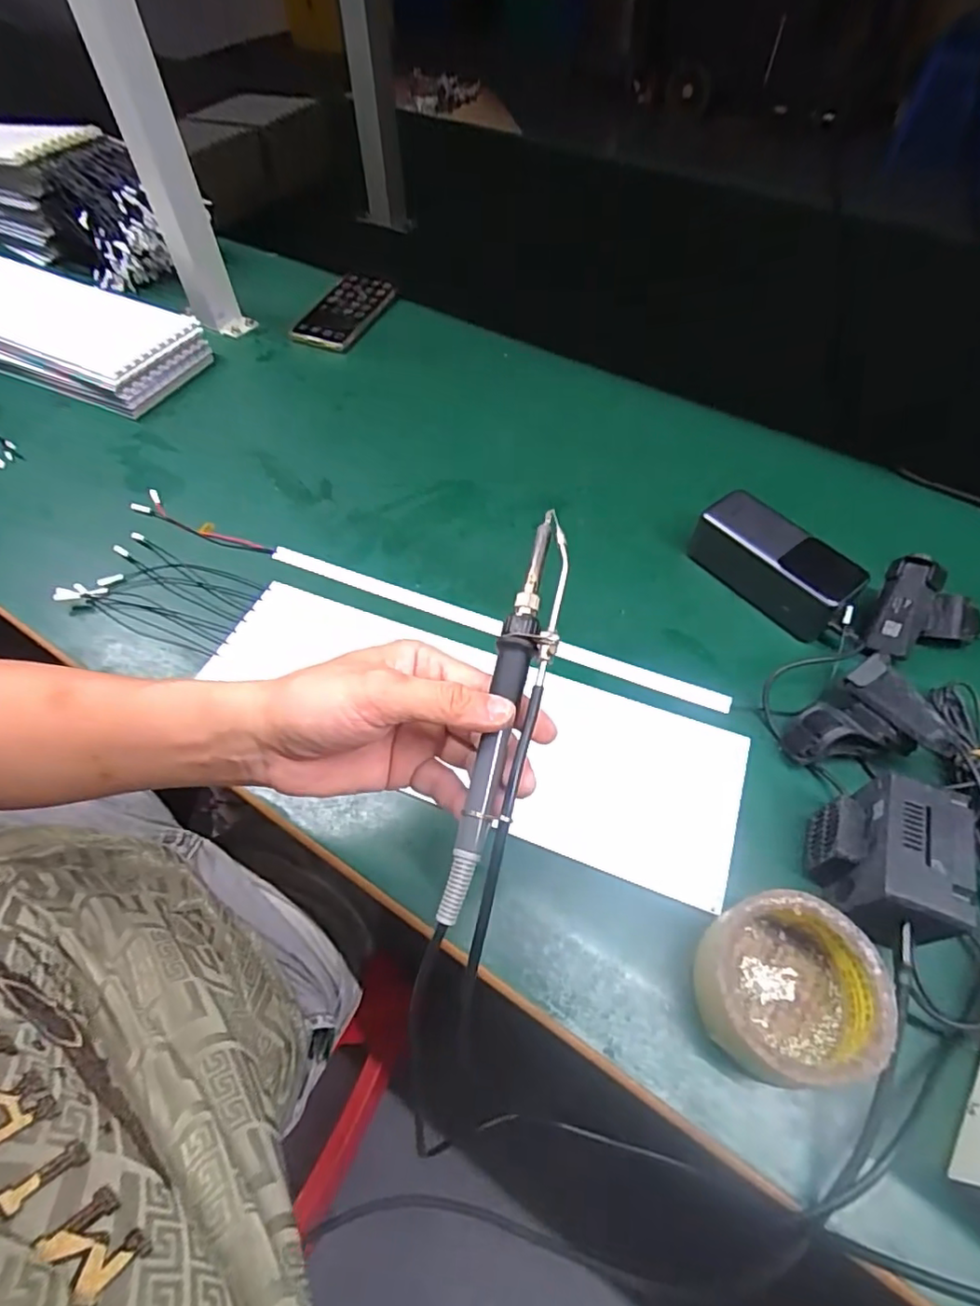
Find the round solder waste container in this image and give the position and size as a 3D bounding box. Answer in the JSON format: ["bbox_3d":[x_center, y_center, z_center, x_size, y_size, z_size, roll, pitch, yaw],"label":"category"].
[{"bbox_3d":[0.161,0.184,0.327,0.091,0.047,0.085,0,57,0],"label":"round solder waste container"}]

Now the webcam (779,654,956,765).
[{"bbox_3d":[0.262,0.053,0.411,0.093,0.049,0.078,-30,62,-18],"label":"webcam"}]

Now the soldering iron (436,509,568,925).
[{"bbox_3d":[0.013,0.022,0.292,0.026,0.018,0.207,11,73,9],"label":"soldering iron"}]

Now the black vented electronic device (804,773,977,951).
[{"bbox_3d":[0.230,0.125,0.349,0.063,0.070,0.084,19,59,12],"label":"black vented electronic device"}]

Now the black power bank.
[{"bbox_3d":[0.238,-0.073,0.498,0.055,0.055,0.138,-34,63,-20],"label":"black power bank"}]

